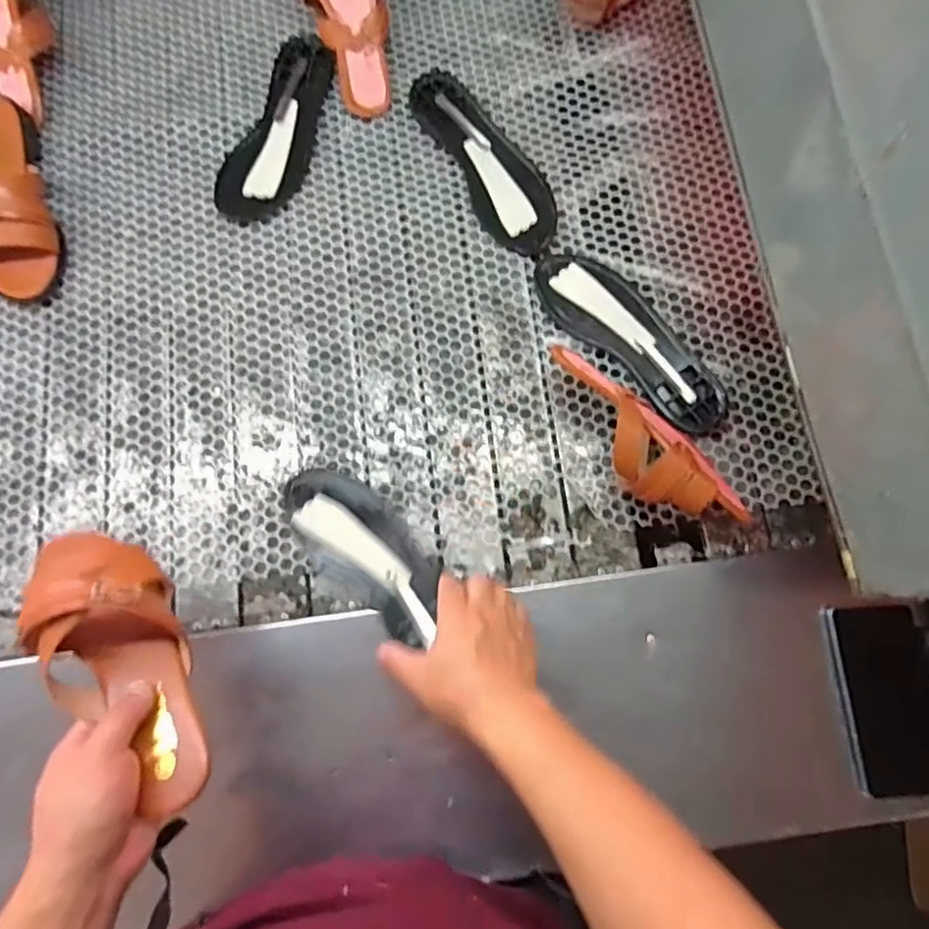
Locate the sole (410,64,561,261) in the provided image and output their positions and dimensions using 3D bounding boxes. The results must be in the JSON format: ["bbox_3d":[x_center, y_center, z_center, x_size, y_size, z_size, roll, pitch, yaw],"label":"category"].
[{"bbox_3d":[0.025,-0.355,0.685,0.079,0.016,0.256,-29,79,-6],"label":"sole"}]

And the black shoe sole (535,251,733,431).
[{"bbox_3d":[0.178,-0.136,0.634,0.078,0.021,0.251,-41,80,-8],"label":"black shoe sole"}]

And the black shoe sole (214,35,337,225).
[{"bbox_3d":[-0.218,-0.391,0.690,0.088,0.019,0.240,13,78,3],"label":"black shoe sole"}]

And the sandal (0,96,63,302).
[{"bbox_3d":[-0.505,-0.299,0.650,0.091,0.056,0.238,-13,77,-3],"label":"sandal"}]

